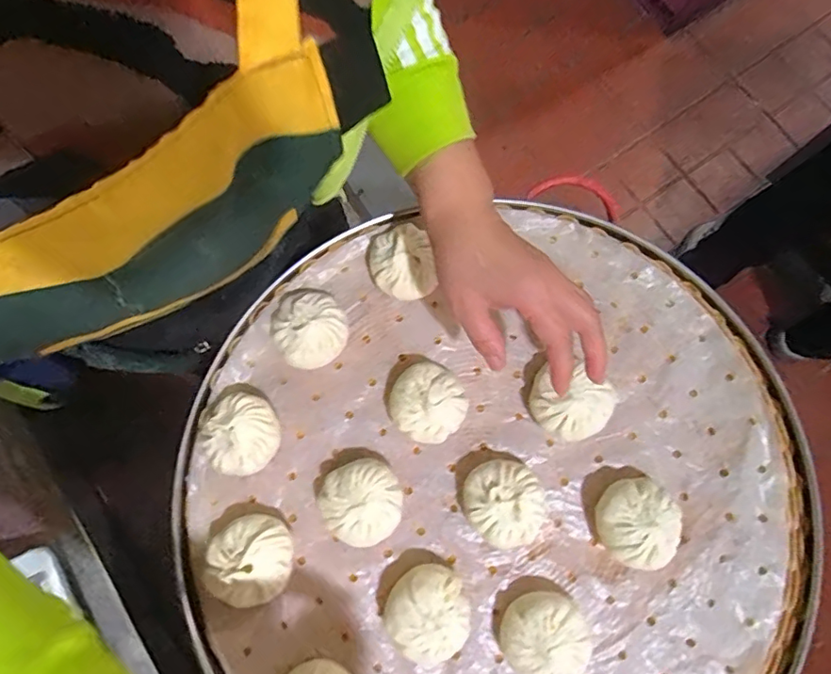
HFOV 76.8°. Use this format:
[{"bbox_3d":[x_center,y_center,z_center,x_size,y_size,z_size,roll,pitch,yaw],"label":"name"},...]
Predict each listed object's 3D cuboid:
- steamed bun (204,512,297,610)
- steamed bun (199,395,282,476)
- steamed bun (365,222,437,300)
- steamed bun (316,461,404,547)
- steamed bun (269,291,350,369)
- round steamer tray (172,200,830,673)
[{"bbox_3d":[-0.133,0.181,0.426,0.066,0.051,0.064,0,79,1],"label":"steamed bun"},{"bbox_3d":[-0.152,0.084,0.447,0.071,0.050,0.063,-6,78,0],"label":"steamed bun"},{"bbox_3d":[-0.013,-0.064,0.482,0.056,0.045,0.065,-19,79,-2],"label":"steamed bun"},{"bbox_3d":[-0.044,0.138,0.438,0.063,0.043,0.065,0,79,1],"label":"steamed bun"},{"bbox_3d":[-0.094,-0.007,0.462,0.064,0.046,0.064,0,79,1],"label":"steamed bun"},{"bbox_3d":[0.070,0.121,0.439,0.516,0.052,0.486,0,79,1],"label":"round steamer tray"}]

